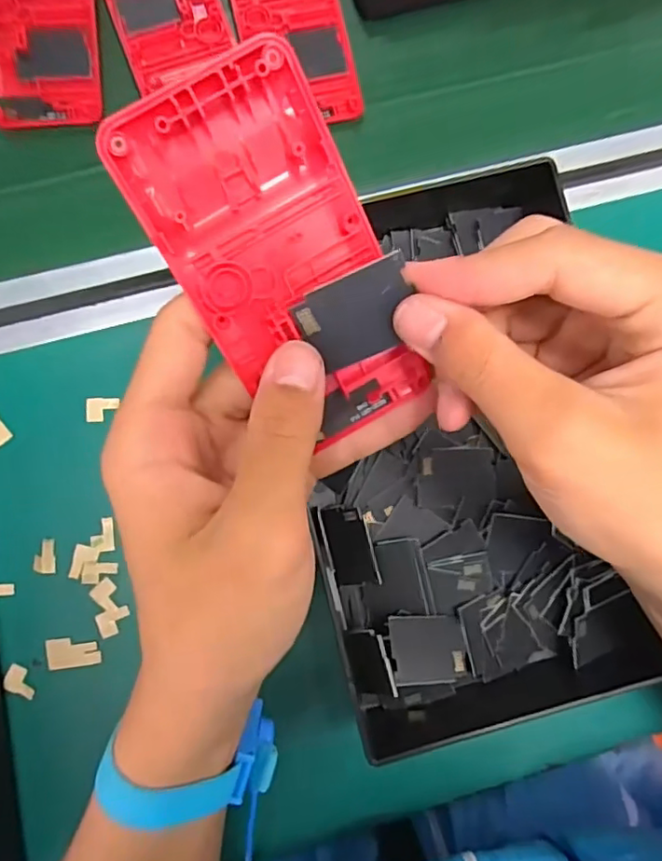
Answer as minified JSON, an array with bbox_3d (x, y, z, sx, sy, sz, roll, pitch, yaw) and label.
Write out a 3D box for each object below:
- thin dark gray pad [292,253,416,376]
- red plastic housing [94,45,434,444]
[{"bbox_3d":[0.009,-0.036,0.189,0.038,0.004,0.029,-21,121,16],"label":"thin dark gray pad"},{"bbox_3d":[-0.014,-0.050,0.187,0.060,0.013,0.119,-31,116,-3],"label":"red plastic housing"}]

